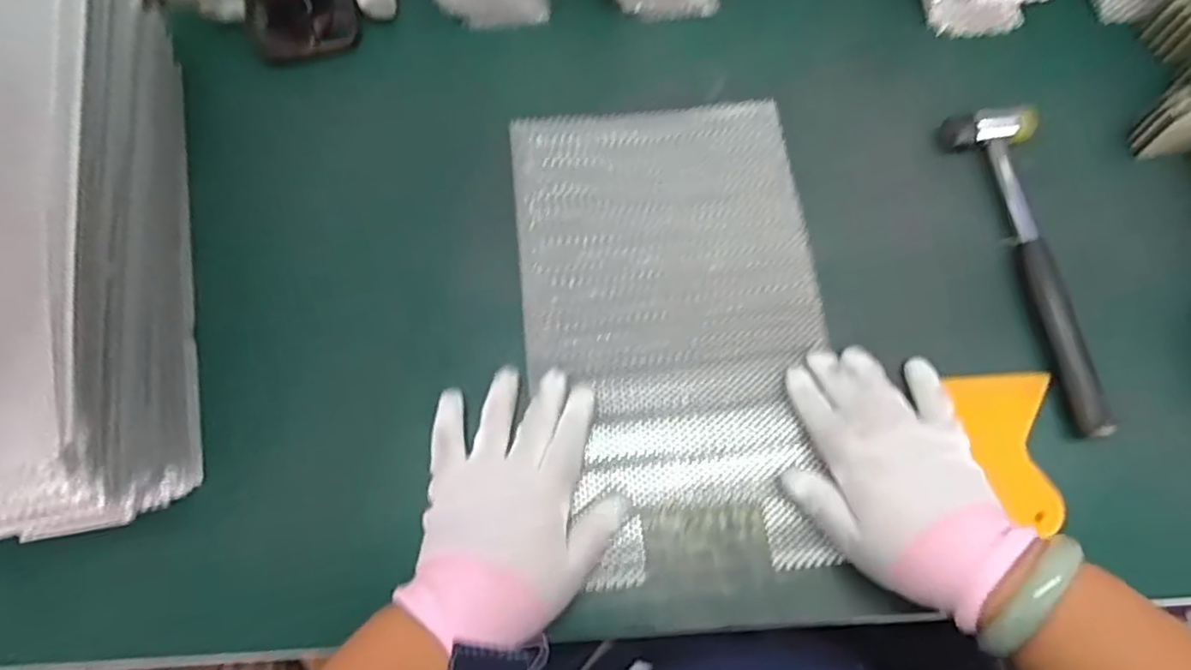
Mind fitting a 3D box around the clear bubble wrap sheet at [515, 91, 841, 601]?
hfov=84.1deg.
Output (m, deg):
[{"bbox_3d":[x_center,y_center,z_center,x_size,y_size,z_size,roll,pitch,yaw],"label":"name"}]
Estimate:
[{"bbox_3d":[0.051,-0.014,0.447,0.196,0.011,0.325,-5,71,-2],"label":"clear bubble wrap sheet"}]

